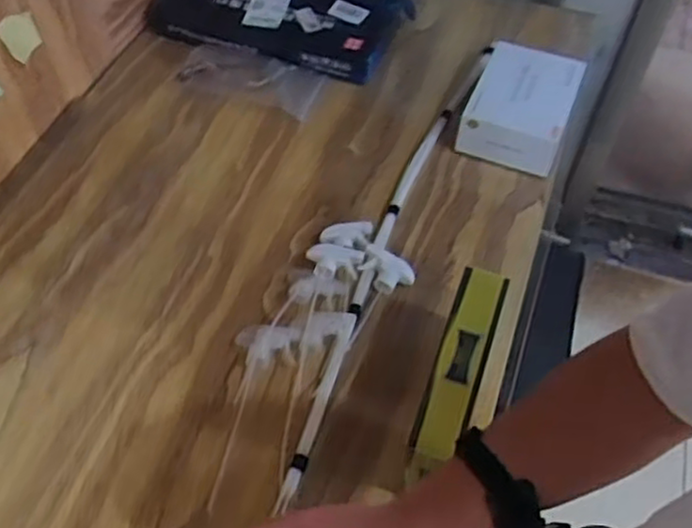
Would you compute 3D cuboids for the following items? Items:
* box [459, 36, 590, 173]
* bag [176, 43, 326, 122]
[{"bbox_3d":[0.315,-0.286,1.288,0.171,0.098,0.230,19,55,13],"label":"box"},{"bbox_3d":[-0.189,-0.363,1.370,0.284,0.029,0.113,19,55,13],"label":"bag"}]

